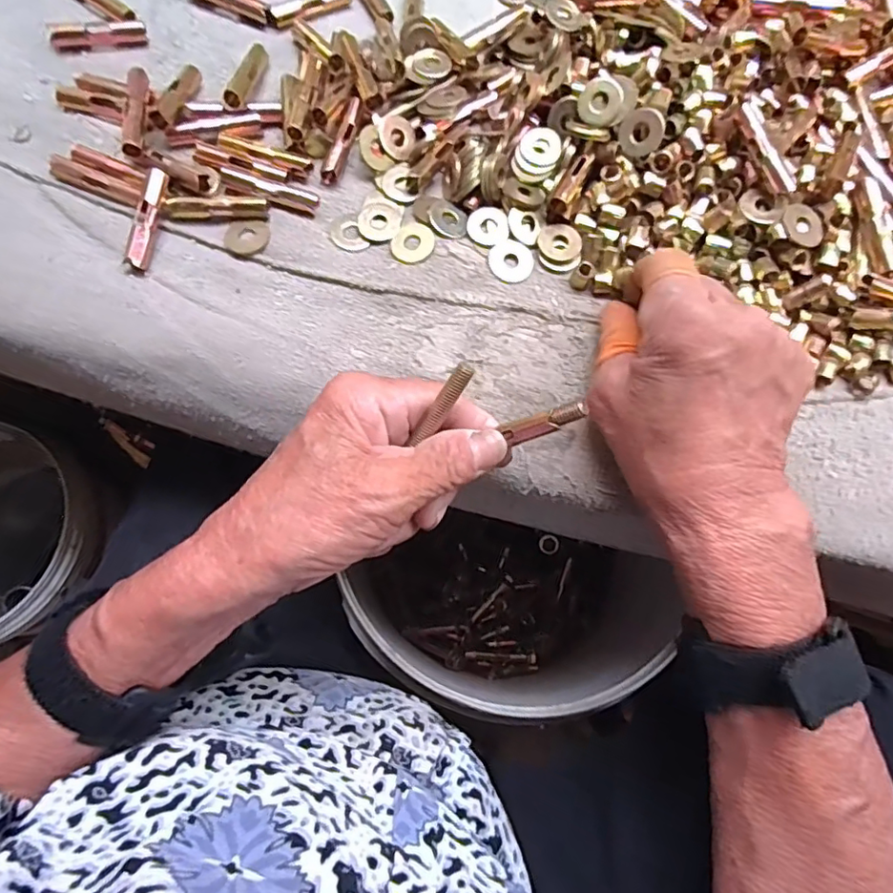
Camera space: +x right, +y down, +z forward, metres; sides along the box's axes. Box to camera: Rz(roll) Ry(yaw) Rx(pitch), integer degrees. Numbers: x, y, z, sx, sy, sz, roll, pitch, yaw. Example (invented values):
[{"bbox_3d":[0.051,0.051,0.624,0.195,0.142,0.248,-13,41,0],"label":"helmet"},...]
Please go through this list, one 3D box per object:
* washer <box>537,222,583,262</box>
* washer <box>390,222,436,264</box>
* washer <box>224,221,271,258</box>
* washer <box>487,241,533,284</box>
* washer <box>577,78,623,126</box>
[{"bbox_3d":[0.058,-0.104,0.285,0.021,0.005,0.019,19,74,3],"label":"washer"},{"bbox_3d":[-0.017,-0.101,0.280,0.022,0.004,0.022,-2,80,11],"label":"washer"},{"bbox_3d":[-0.099,-0.103,0.278,0.022,0.004,0.019,1,74,-2],"label":"washer"},{"bbox_3d":[0.032,-0.093,0.283,0.022,0.004,0.022,18,81,-6],"label":"washer"},{"bbox_3d":[0.077,-0.172,0.282,0.021,0.004,0.020,3,99,17],"label":"washer"}]

